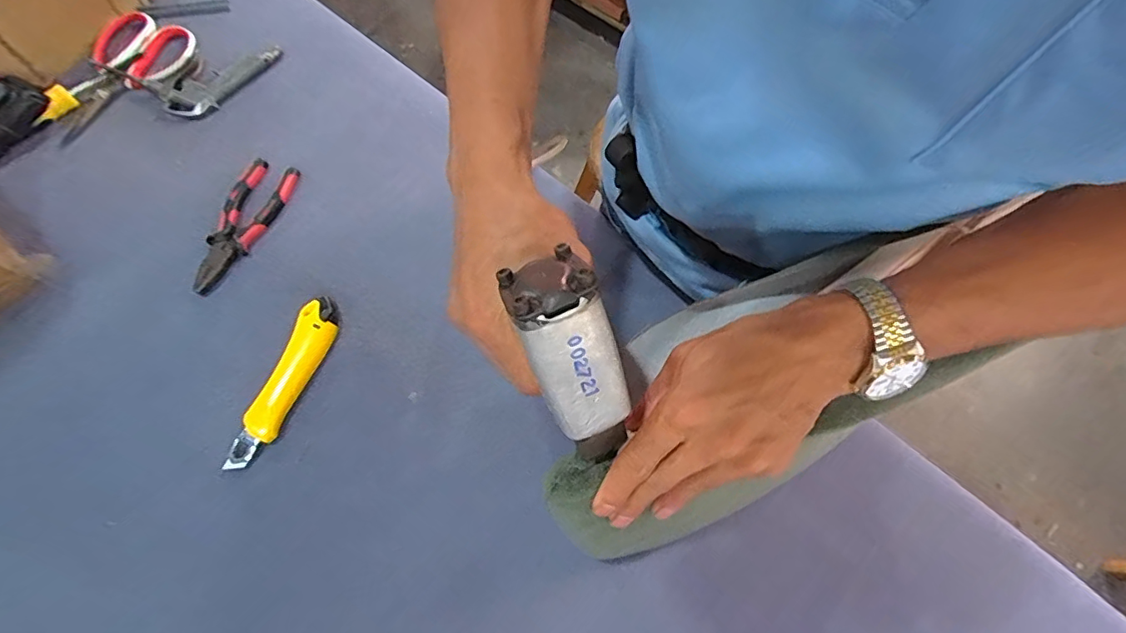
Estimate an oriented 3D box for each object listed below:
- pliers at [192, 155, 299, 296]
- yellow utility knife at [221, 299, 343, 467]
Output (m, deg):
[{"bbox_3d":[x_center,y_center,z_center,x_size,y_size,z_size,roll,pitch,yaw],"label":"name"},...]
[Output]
[{"bbox_3d":[-0.327,-0.093,0.531,0.051,0.021,0.152,22,70,5],"label":"pliers"},{"bbox_3d":[-0.251,0.058,0.476,0.035,0.015,0.163,18,69,4],"label":"yellow utility knife"}]

